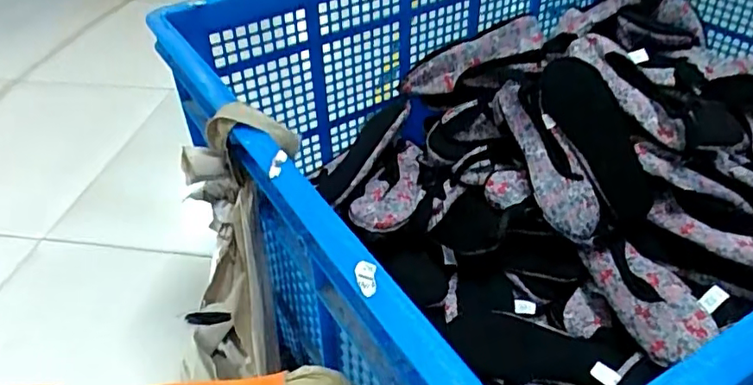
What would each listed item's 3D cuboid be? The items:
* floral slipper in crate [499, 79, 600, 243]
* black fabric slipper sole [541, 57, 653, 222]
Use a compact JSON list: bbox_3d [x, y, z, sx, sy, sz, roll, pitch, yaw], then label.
[{"bbox_3d":[0.245,-0.047,0.836,0.081,0.034,0.239,-20,78,-19],"label":"floral slipper in crate"},{"bbox_3d":[0.318,-0.080,0.866,0.098,0.042,0.260,-18,73,-16],"label":"black fabric slipper sole"}]

